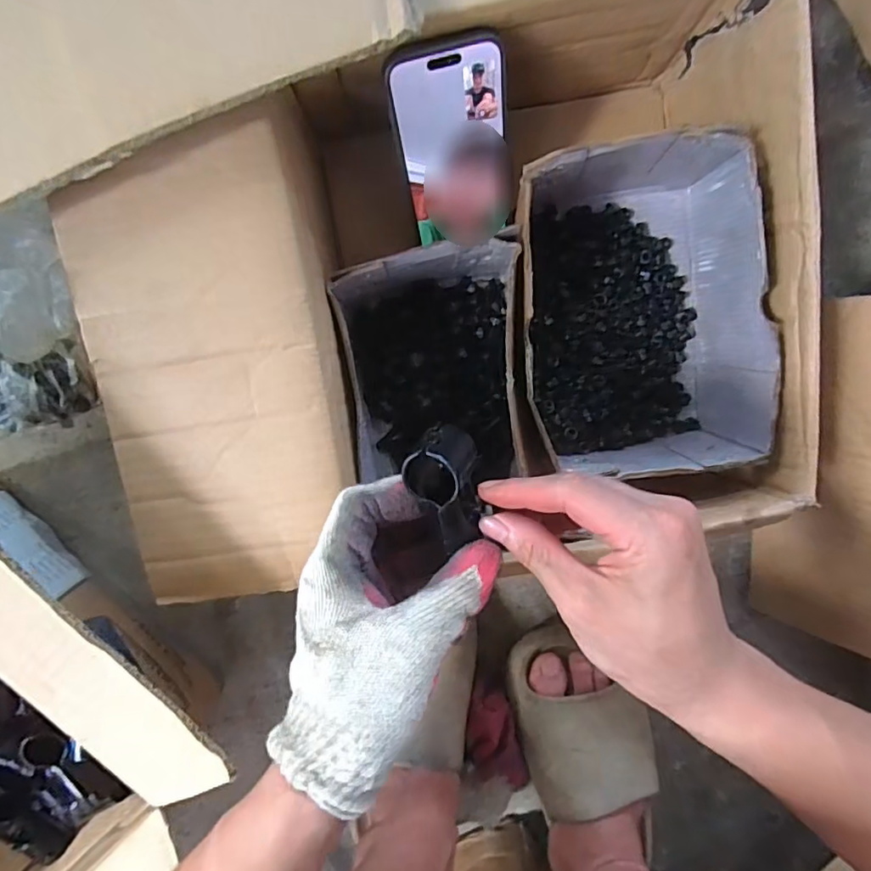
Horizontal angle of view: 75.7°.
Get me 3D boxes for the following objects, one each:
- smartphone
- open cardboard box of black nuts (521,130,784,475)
[{"bbox_3d":[0.014,-0.186,0.369,0.069,0.133,0.009,-10,56,4],"label":"smartphone"},{"bbox_3d":[0.138,-0.093,0.397,0.157,0.103,0.221,-4,99,-1],"label":"open cardboard box of black nuts"}]

